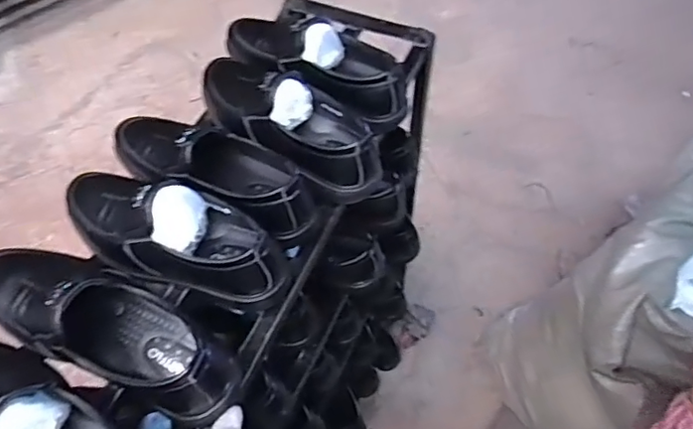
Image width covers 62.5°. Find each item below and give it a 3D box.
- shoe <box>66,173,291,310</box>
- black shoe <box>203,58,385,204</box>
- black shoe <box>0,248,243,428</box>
[{"bbox_3d":[-0.184,0.017,0.586,0.257,0.084,0.090,18,60,11],"label":"shoe"},{"bbox_3d":[-0.071,-0.114,0.668,0.261,0.082,0.096,38,66,21],"label":"black shoe"},{"bbox_3d":[-0.234,0.097,0.537,0.286,0.092,0.094,24,62,15],"label":"black shoe"}]

